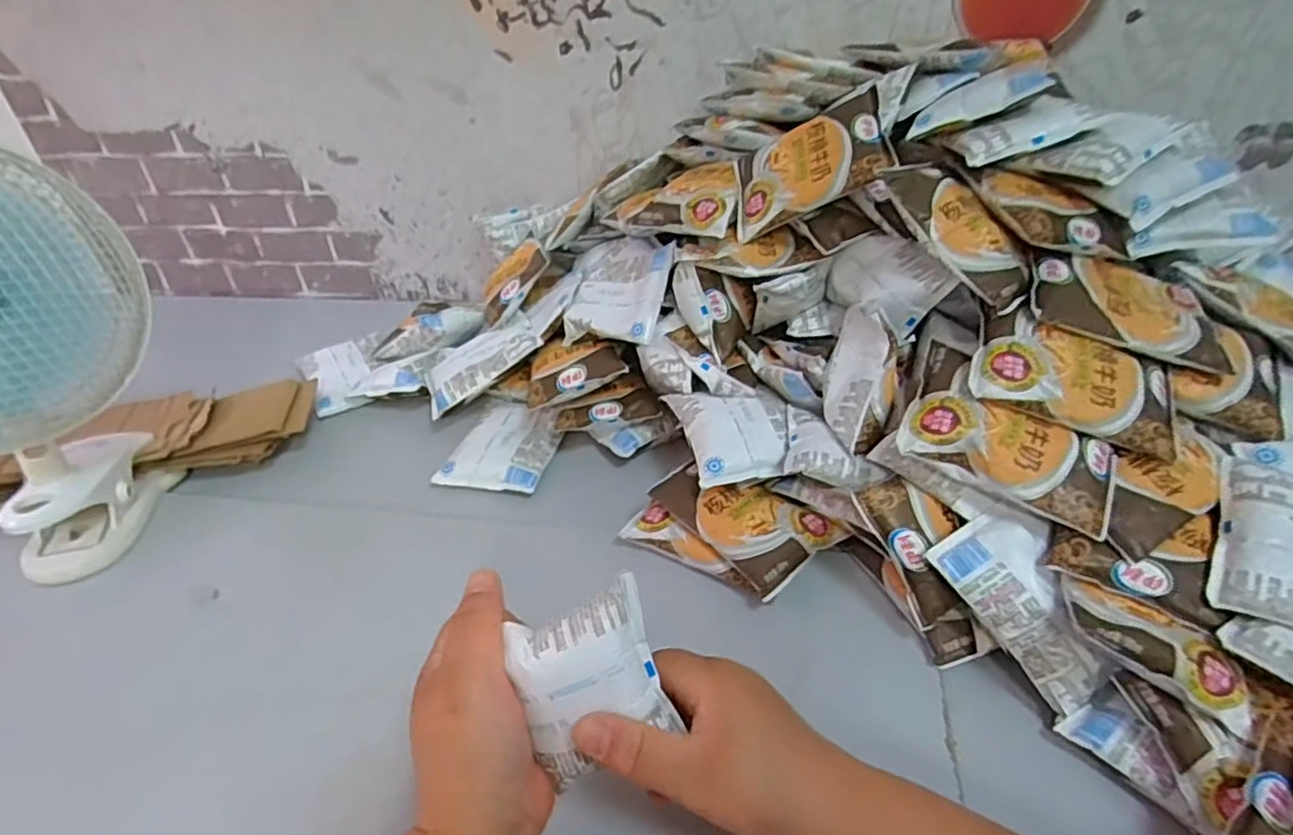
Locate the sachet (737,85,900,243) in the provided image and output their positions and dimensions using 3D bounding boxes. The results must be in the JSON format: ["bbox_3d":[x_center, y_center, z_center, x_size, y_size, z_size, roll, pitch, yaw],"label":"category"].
[{"bbox_3d":[0.127,-0.202,0.544,0.124,0.014,0.090,-19,57,29],"label":"sachet"}]

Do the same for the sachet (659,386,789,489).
[{"bbox_3d":[0.071,0.007,0.550,0.085,0.023,0.106,-9,37,-6],"label":"sachet"}]

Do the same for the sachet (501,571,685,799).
[{"bbox_3d":[-0.025,0.128,0.333,0.066,0.077,0.017,-19,-1,-13],"label":"sachet"}]

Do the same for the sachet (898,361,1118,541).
[{"bbox_3d":[0.226,0.019,0.427,0.123,0.019,0.062,27,79,10],"label":"sachet"}]

